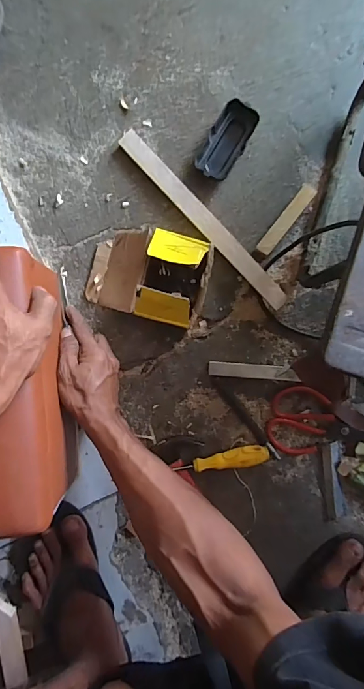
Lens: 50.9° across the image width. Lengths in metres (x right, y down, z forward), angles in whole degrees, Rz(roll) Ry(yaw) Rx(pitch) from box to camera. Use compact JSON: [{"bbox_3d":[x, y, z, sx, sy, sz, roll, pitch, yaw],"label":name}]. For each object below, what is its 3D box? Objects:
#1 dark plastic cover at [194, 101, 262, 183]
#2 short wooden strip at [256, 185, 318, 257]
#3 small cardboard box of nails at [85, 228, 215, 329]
[{"bbox_3d":[0.062,-0.284,0.538,0.051,0.028,0.102,29,90,-1],"label":"dark plastic cover"},{"bbox_3d":[0.147,-0.175,0.540,0.022,0.022,0.112,38,90,-2],"label":"short wooden strip"},{"bbox_3d":[-0.049,-0.097,0.523,0.162,0.083,0.112,15,91,-1],"label":"small cardboard box of nails"}]

